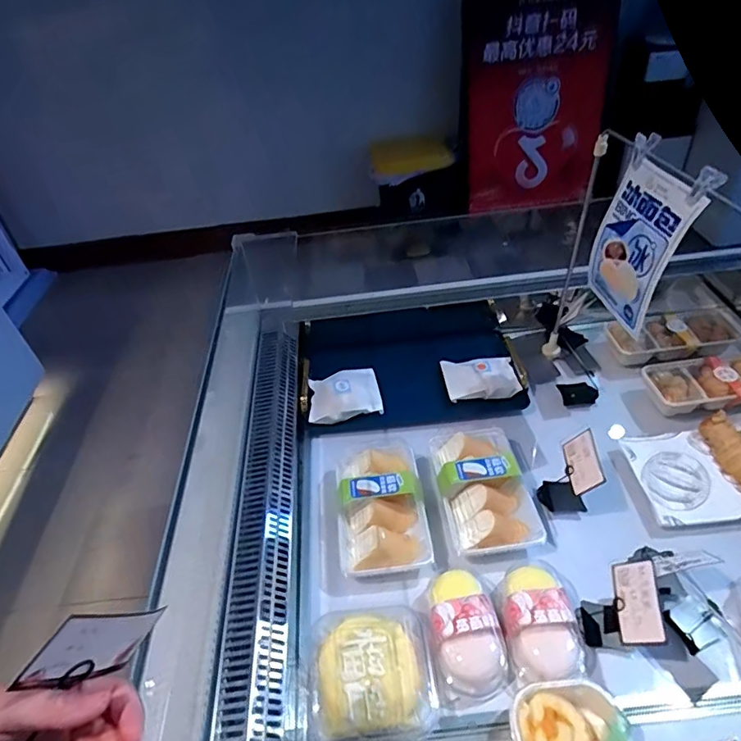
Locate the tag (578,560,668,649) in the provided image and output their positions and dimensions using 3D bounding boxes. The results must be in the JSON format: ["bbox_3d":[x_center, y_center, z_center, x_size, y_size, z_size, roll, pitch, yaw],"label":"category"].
[{"bbox_3d":[0.285,0.282,0.601,0.066,0.103,0.088,3,43,10],"label":"tag"}]

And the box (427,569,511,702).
[{"bbox_3d":[0.116,0.311,0.626,0.086,0.056,0.139,-13,43,-7],"label":"box"}]

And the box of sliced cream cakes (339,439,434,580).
[{"bbox_3d":[0.010,0.189,0.762,0.134,0.071,0.205,-9,42,-3],"label":"box of sliced cream cakes"}]

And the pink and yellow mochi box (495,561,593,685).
[{"bbox_3d":[0.214,0.300,0.638,0.099,0.070,0.146,-5,42,1],"label":"pink and yellow mochi box"}]

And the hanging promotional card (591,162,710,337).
[{"bbox_3d":[0.354,-0.162,0.691,0.050,0.191,0.144,-4,39,0],"label":"hanging promotional card"}]

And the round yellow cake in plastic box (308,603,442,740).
[{"bbox_3d":[-0.003,0.351,0.604,0.150,0.049,0.135,-8,42,-2],"label":"round yellow cake in plastic box"}]

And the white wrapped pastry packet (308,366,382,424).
[{"bbox_3d":[-0.045,0.045,0.937,0.129,0.046,0.106,-5,42,1],"label":"white wrapped pastry packet"}]

